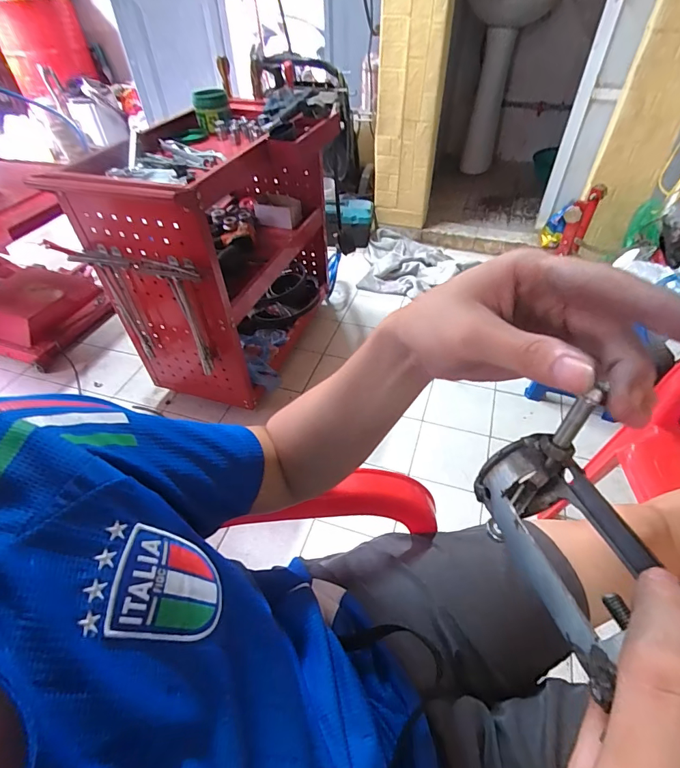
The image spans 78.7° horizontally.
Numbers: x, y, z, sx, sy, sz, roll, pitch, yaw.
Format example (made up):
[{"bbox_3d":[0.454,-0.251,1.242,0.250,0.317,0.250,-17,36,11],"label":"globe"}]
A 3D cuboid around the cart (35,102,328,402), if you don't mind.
[{"bbox_3d":[-0.284,-0.395,1.218,0.401,0.619,0.717,15,49,16],"label":"cart"}]

